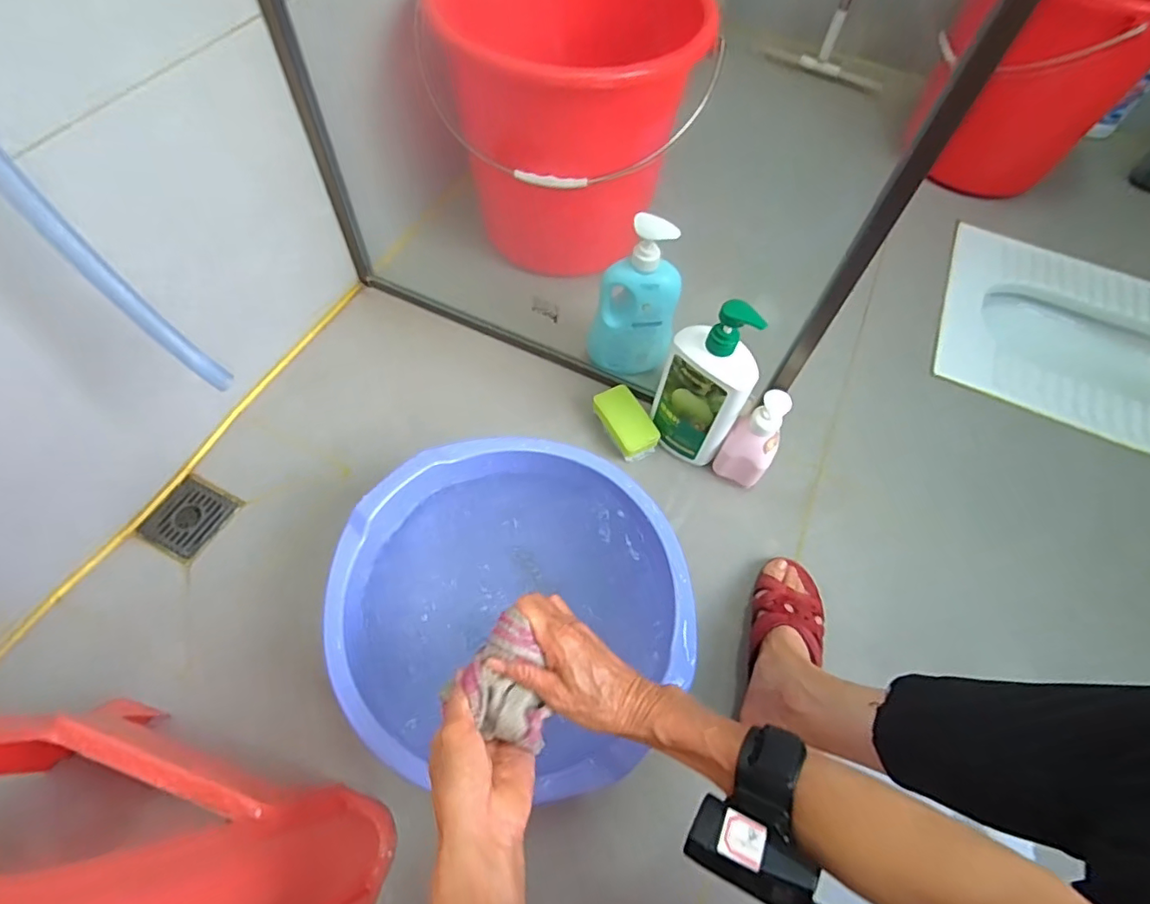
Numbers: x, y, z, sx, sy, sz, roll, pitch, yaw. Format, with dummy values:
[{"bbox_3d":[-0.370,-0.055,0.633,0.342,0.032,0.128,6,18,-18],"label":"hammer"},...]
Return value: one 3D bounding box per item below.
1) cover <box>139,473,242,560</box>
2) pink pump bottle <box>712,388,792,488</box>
[{"bbox_3d":[-0.509,0.086,0.742,0.089,0.009,0.095,24,61,10],"label":"cover"},{"bbox_3d":[0.239,-0.015,0.744,0.064,0.148,0.057,33,63,14],"label":"pink pump bottle"}]

